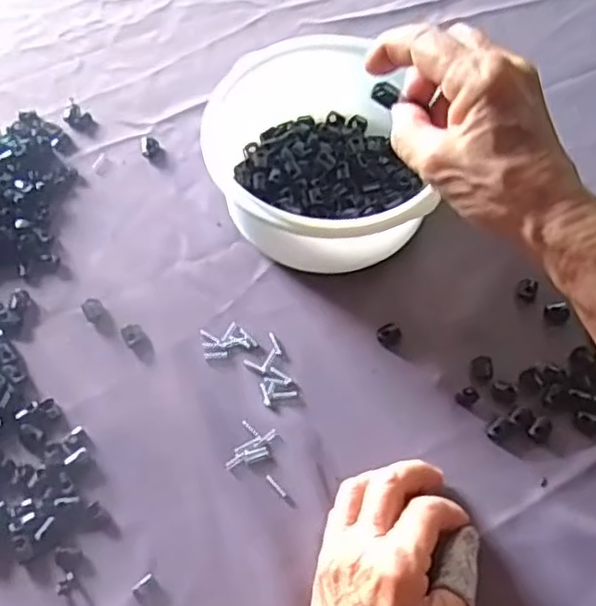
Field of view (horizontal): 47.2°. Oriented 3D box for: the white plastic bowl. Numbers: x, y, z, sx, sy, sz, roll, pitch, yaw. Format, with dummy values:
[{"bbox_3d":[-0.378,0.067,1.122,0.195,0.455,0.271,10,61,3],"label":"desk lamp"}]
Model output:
[{"bbox_3d":[0.012,-0.099,0.473,0.145,0.079,0.156,2,63,0],"label":"white plastic bowl"}]

